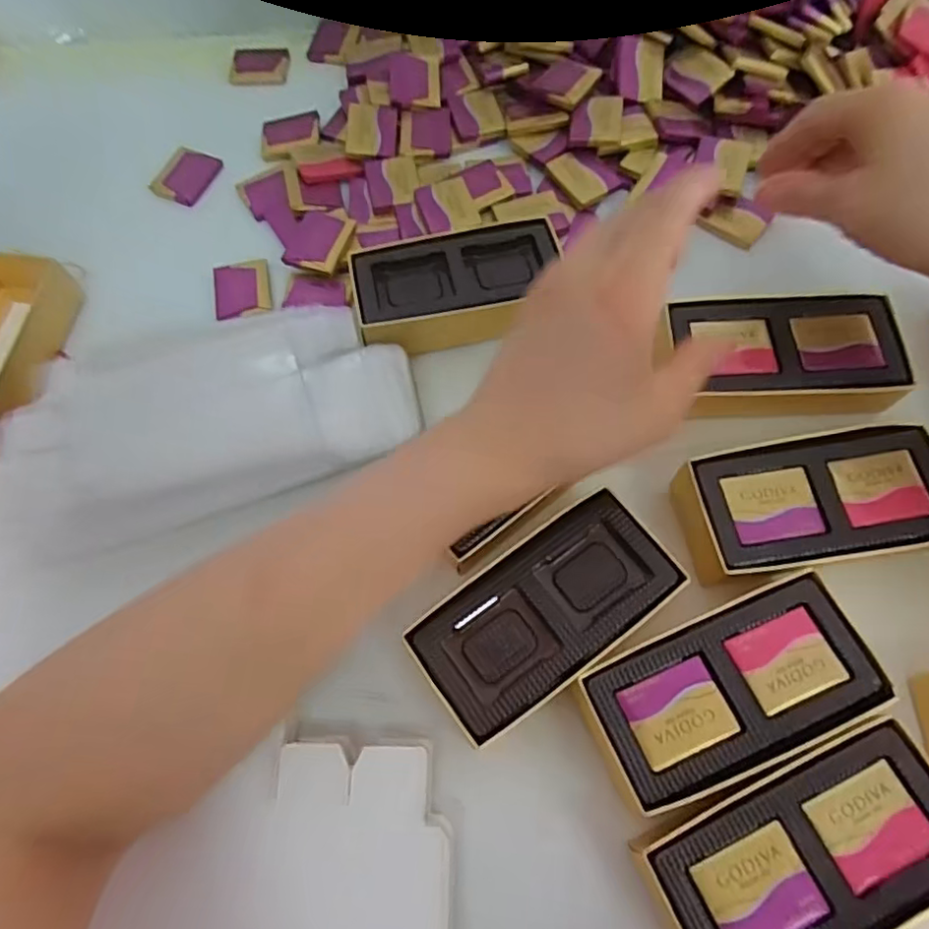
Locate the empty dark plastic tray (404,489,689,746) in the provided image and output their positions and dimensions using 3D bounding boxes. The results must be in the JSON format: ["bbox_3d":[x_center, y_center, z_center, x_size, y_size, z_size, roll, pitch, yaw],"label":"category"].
[{"bbox_3d":[0.036,0.066,0.275,0.109,0.031,0.055,-34,68,-11],"label":"empty dark plastic tray"}]

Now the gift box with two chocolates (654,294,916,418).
[{"bbox_3d":[0.161,-0.056,0.321,0.116,0.031,0.054,-2,66,3],"label":"gift box with two chocolates"}]

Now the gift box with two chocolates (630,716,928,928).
[{"bbox_3d":[0.129,0.148,0.237,0.115,0.031,0.056,-22,66,-6],"label":"gift box with two chocolates"}]

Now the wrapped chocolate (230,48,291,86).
[{"bbox_3d":[-0.147,-0.290,0.446,0.040,0.007,0.034,3,67,3],"label":"wrapped chocolate"}]

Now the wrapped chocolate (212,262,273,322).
[{"bbox_3d":[-0.130,-0.103,0.362,0.032,0.004,0.040,-13,66,-2],"label":"wrapped chocolate"}]

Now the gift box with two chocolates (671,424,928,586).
[{"bbox_3d":[0.163,0.018,0.289,0.115,0.029,0.057,-11,66,-1],"label":"gift box with two chocolates"}]

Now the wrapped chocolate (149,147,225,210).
[{"bbox_3d":[-0.182,-0.190,0.406,0.035,0.005,0.044,22,69,11],"label":"wrapped chocolate"}]

